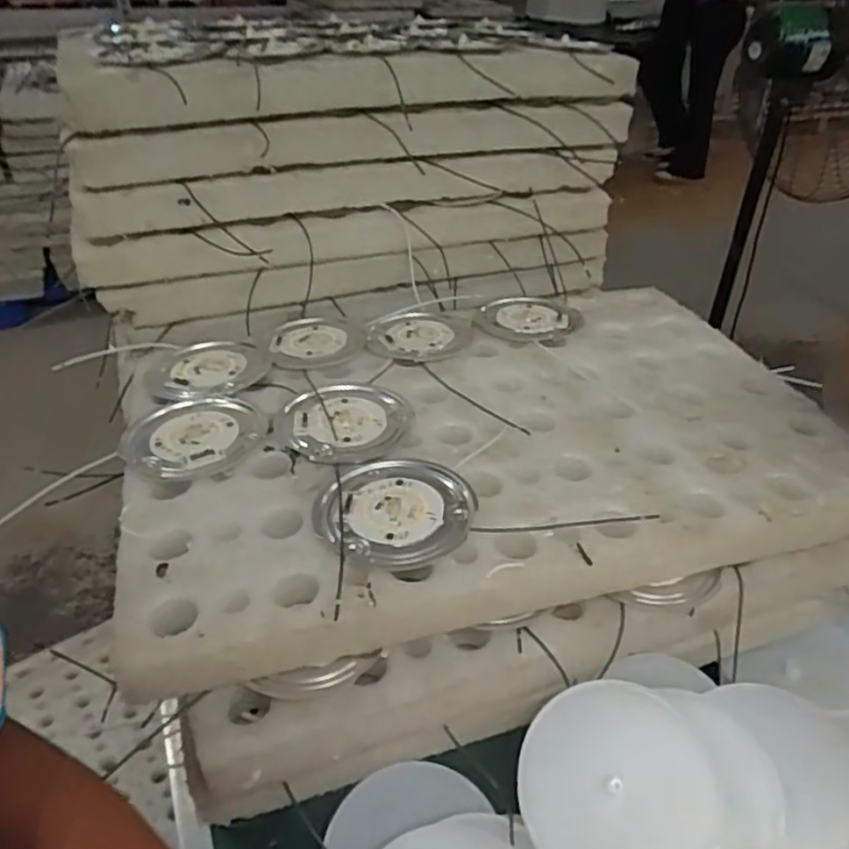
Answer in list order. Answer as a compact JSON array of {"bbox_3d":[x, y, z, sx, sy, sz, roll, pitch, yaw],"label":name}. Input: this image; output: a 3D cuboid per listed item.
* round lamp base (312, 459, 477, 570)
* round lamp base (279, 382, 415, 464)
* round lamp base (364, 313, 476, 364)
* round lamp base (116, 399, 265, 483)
[{"bbox_3d":[-0.018,0.054,0.459,0.096,0.010,0.102,2,36,-1],"label":"round lamp base"},{"bbox_3d":[-0.060,-0.005,0.545,0.095,0.008,0.102,2,36,-1],"label":"round lamp base"},{"bbox_3d":[-0.004,-0.088,0.670,0.097,0.007,0.100,2,36,-1],"label":"round lamp base"},{"bbox_3d":[-0.172,0.007,0.531,0.101,0.008,0.097,2,36,-1],"label":"round lamp base"}]

